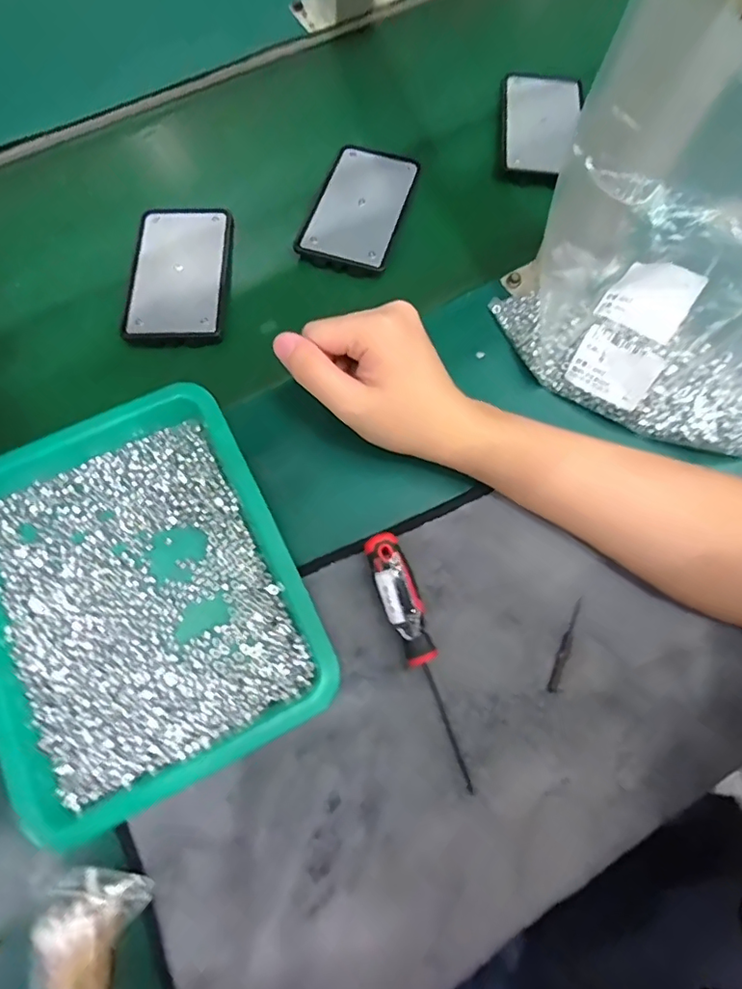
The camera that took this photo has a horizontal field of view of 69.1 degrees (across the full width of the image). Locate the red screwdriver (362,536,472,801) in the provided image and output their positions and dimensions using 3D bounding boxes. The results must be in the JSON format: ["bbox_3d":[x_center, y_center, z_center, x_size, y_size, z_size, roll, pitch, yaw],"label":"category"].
[{"bbox_3d":[0.031,0.093,0.314,0.023,0.020,0.148,-21,74,-8],"label":"red screwdriver"}]

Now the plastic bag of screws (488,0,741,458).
[{"bbox_3d":[0.187,-0.113,0.298,0.207,0.182,0.078,29,74,7],"label":"plastic bag of screws"}]

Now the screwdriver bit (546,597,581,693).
[{"bbox_3d":[0.118,0.091,0.326,0.006,0.004,0.057,22,73,5],"label":"screwdriver bit"}]

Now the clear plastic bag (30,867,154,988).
[{"bbox_3d":[-0.136,0.233,0.260,0.050,0.024,0.087,0,72,-2],"label":"clear plastic bag"}]

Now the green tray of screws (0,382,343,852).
[{"bbox_3d":[-0.138,0.054,0.318,0.176,0.023,0.223,-26,75,-9],"label":"green tray of screws"}]

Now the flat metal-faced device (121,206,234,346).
[{"bbox_3d":[-0.144,-0.167,0.403,0.072,0.006,0.125,-2,72,-2],"label":"flat metal-faced device"}]

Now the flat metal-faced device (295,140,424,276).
[{"bbox_3d":[-0.008,-0.231,0.429,0.068,0.011,0.125,16,73,4],"label":"flat metal-faced device"}]

